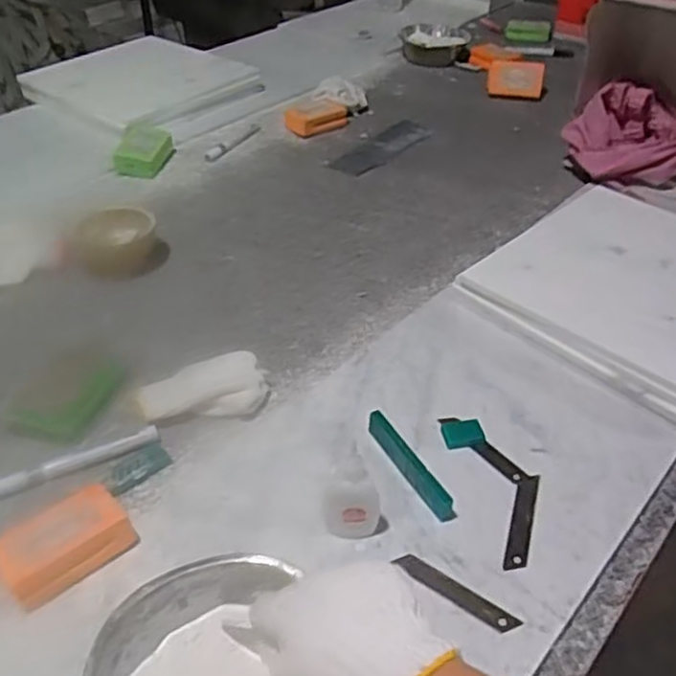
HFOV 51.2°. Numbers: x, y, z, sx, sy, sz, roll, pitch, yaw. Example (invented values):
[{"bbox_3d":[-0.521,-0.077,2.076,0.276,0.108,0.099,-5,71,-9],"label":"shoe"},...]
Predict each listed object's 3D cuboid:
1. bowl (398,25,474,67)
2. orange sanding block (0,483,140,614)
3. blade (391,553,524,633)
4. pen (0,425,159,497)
[{"bbox_3d":[0.196,-0.597,1.439,0.135,0.044,0.126,0,41,0],"label":"bowl"},{"bbox_3d":[-0.208,0.156,0.537,0.094,0.027,0.062,-31,52,-34],"label":"orange sanding block"},{"bbox_3d":[0.088,0.191,0.530,0.096,0.004,0.025,28,33,23],"label":"blade"},{"bbox_3d":[-0.230,0.108,0.625,0.140,0.016,0.019,-15,44,-21],"label":"pen"}]

